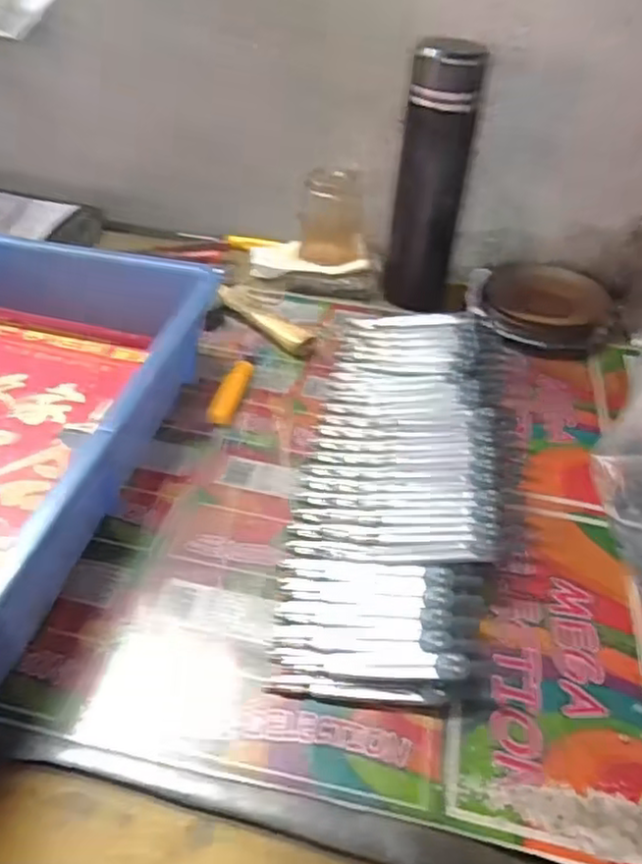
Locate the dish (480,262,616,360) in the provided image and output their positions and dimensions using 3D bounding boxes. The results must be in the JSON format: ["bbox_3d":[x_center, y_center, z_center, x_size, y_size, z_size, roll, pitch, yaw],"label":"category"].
[{"bbox_3d":[0.218,-0.124,0.680,0.133,0.031,0.133,3,40,-3],"label":"dish"}]

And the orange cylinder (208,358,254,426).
[{"bbox_3d":[-0.070,-0.031,0.542,0.019,0.016,0.071,10,40,6],"label":"orange cylinder"}]

